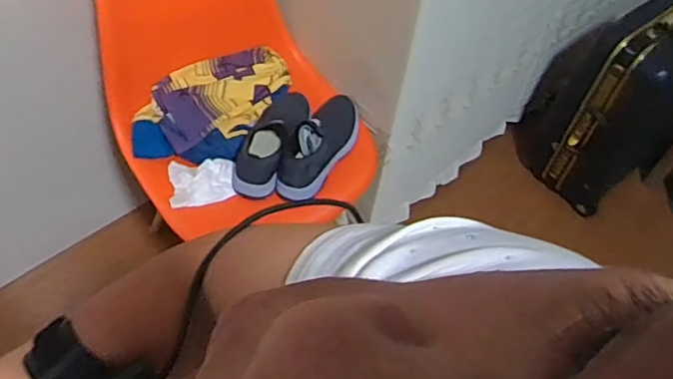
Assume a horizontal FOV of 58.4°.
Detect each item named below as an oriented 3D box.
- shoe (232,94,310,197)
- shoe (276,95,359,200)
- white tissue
[{"bbox_3d":[-0.129,-0.104,1.197,0.099,0.085,0.244,16,53,9],"label":"shoe"},{"bbox_3d":[-0.031,-0.089,1.192,0.100,0.091,0.251,20,54,12],"label":"shoe"},{"bbox_3d":[-0.258,-0.015,1.161,0.120,0.023,0.097,-8,53,-9],"label":"white tissue"}]

